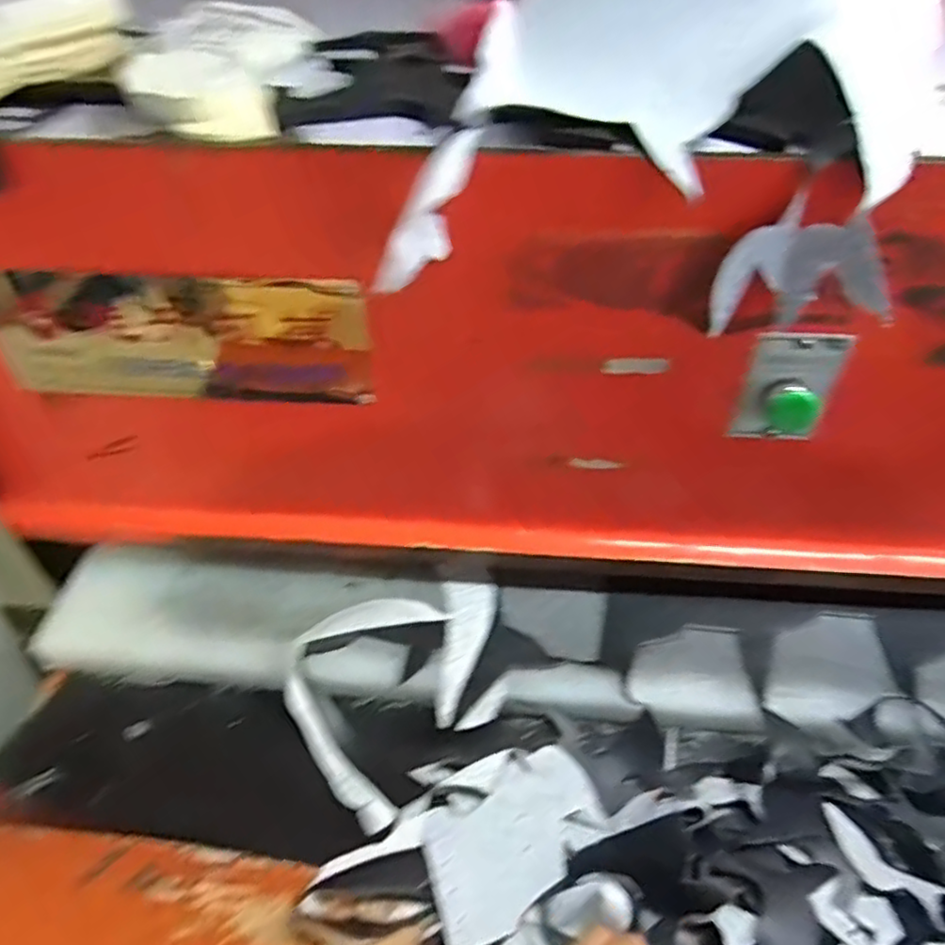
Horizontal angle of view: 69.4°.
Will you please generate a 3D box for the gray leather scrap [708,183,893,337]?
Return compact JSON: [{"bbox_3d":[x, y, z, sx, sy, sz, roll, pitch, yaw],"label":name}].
[{"bbox_3d":[0.192,-0.111,0.392,0.092,0.076,0.037,25,46,22],"label":"gray leather scrap"}]

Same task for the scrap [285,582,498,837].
[{"bbox_3d":[-0.078,0.175,0.581,0.146,0.059,0.221,16,43,14],"label":"scrap"}]

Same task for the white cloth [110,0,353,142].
[{"bbox_3d":[-0.163,-0.298,0.492,0.132,0.035,0.247,-5,42,-9],"label":"white cloth"}]

